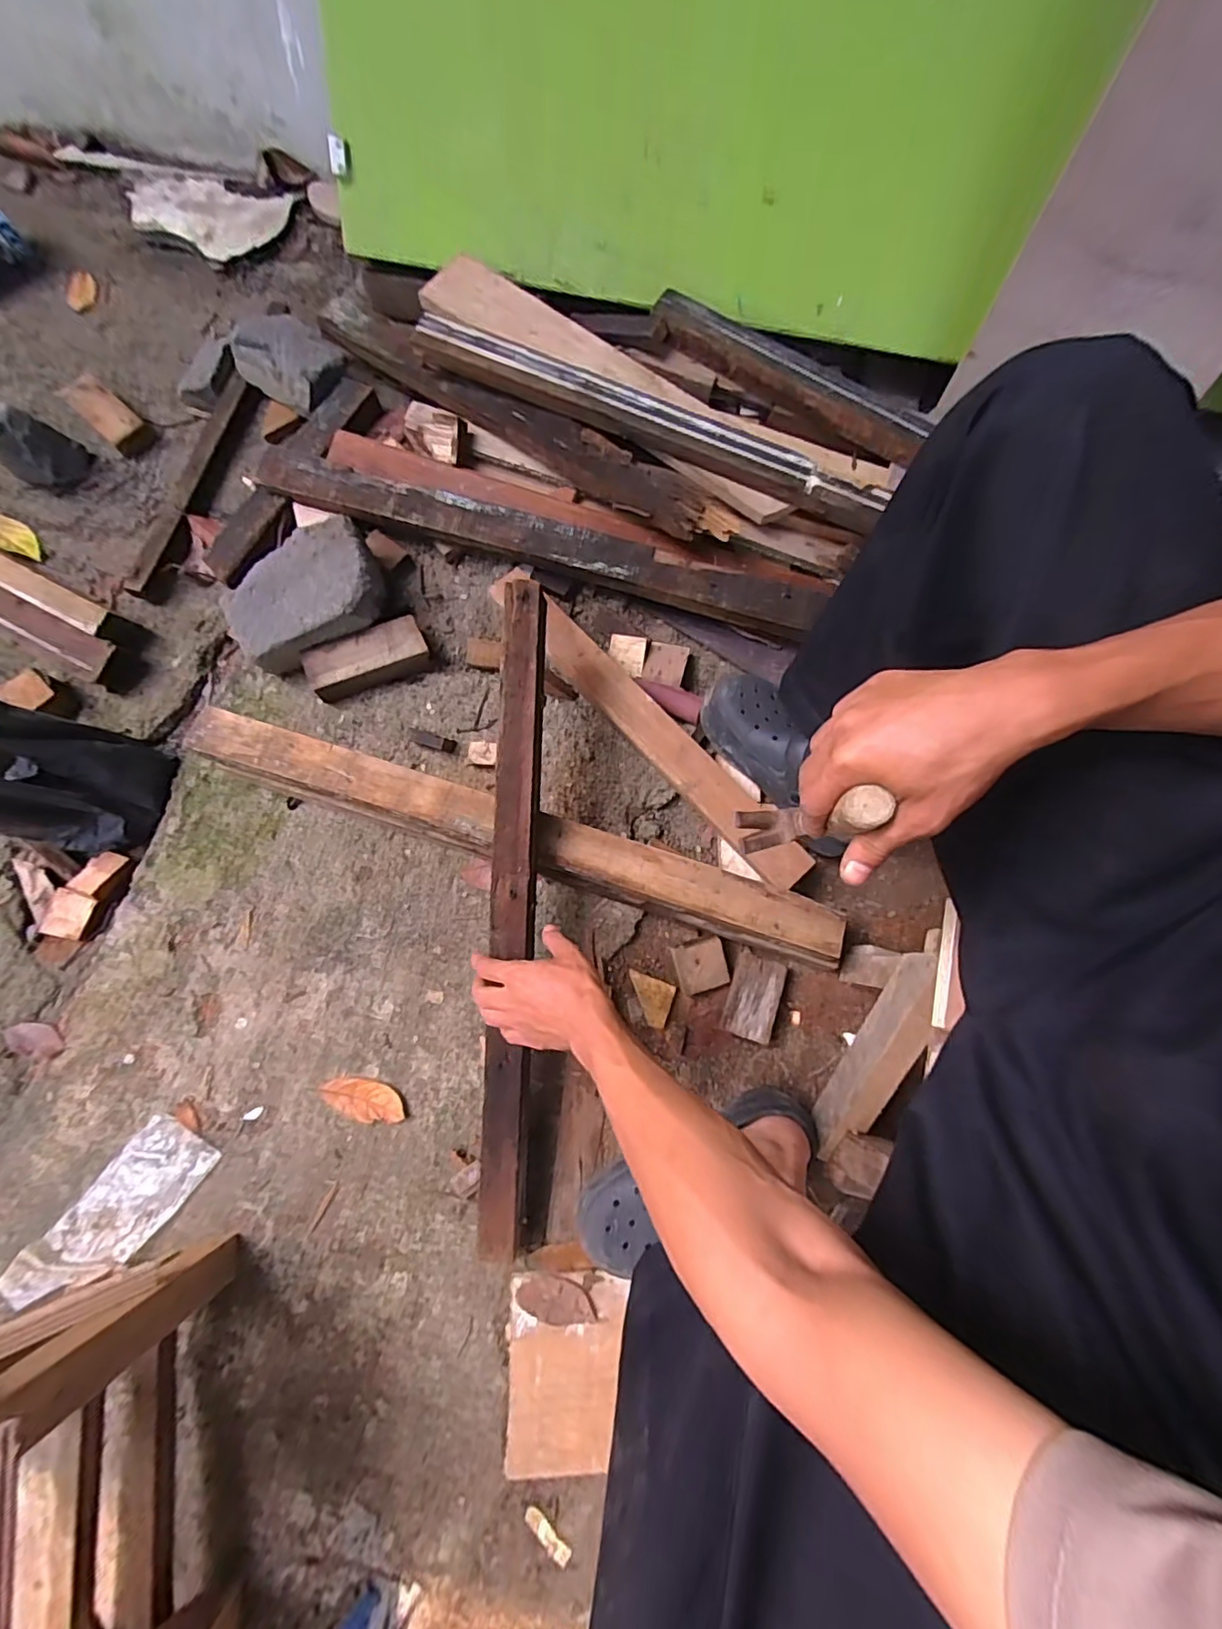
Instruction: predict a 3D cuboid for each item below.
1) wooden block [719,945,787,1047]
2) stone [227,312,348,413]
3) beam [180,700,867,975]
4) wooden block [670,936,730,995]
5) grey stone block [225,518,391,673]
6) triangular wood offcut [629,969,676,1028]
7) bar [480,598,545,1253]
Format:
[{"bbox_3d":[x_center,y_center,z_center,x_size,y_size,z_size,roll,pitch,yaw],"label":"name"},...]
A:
[{"bbox_3d":[0.174,0.223,0.717,0.060,0.041,0.100,18,76,3],"label":"wooden block"},{"bbox_3d":[-0.478,-0.687,0.872,0.131,0.067,0.117,32,77,5],"label":"stone"},{"bbox_3d":[-0.115,0.026,0.707,0.781,0.084,0.067,18,76,3],"label":"beam"},{"bbox_3d":[0.112,0.190,0.727,0.064,0.020,0.061,-15,95,-9],"label":"wooden block"},{"bbox_3d":[-0.402,-0.288,0.764,0.201,0.073,0.125,-32,80,-10],"label":"grey stone block"},{"bbox_3d":[0.046,0.229,0.722,0.060,0.013,0.054,21,76,4],"label":"triangular wood offcut"},{"bbox_3d":[-0.104,0.100,0.616,0.043,0.032,0.695,2,88,-1],"label":"bar"}]

